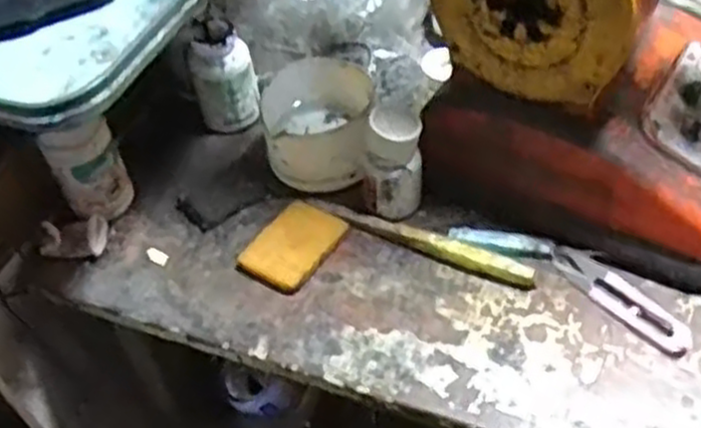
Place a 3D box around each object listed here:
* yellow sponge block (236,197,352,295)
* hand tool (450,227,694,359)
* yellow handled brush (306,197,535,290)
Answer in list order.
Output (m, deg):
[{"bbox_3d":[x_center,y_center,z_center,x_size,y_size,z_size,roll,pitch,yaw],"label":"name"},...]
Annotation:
[{"bbox_3d":[-0.041,0.020,0.579,0.054,0.012,0.074,25,56,25],"label":"yellow sponge block"},{"bbox_3d":[0.152,0.040,0.545,0.169,0.007,0.042,29,58,27],"label":"hand tool"},{"bbox_3d":[0.048,0.015,0.573,0.175,0.012,0.019,19,54,21],"label":"yellow handled brush"}]

